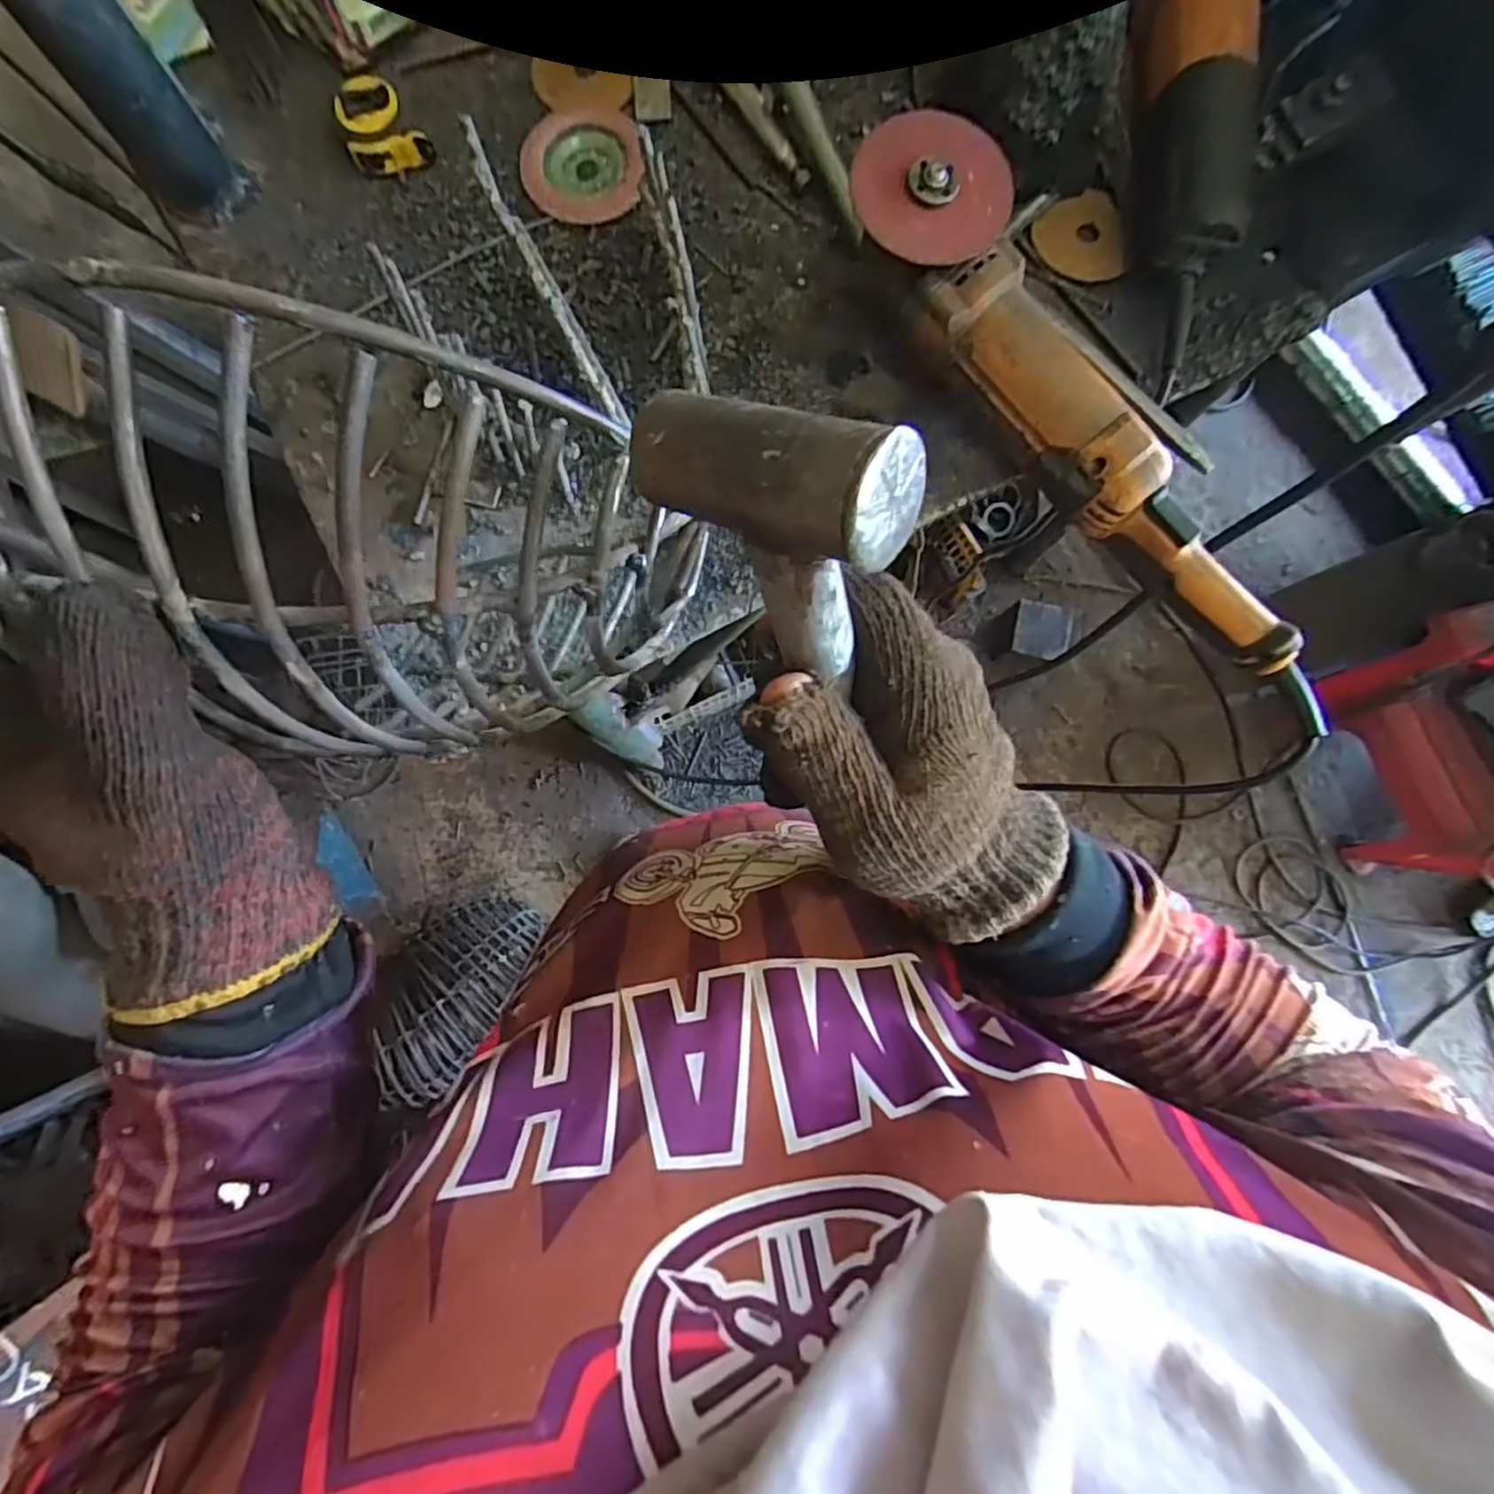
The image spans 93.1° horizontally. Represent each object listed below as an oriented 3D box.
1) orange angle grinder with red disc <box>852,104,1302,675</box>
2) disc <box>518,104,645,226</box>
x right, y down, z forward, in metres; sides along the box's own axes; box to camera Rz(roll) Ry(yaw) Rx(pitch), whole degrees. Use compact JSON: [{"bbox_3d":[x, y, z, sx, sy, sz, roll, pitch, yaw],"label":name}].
[{"bbox_3d":[0.205,-0.203,0.432,0.082,0.092,0.371,-42,86,-4],"label":"orange angle grinder with red disc"},{"bbox_3d":[-0.114,-0.408,0.494,0.082,0.004,0.087,0,84,-1],"label":"disc"}]

